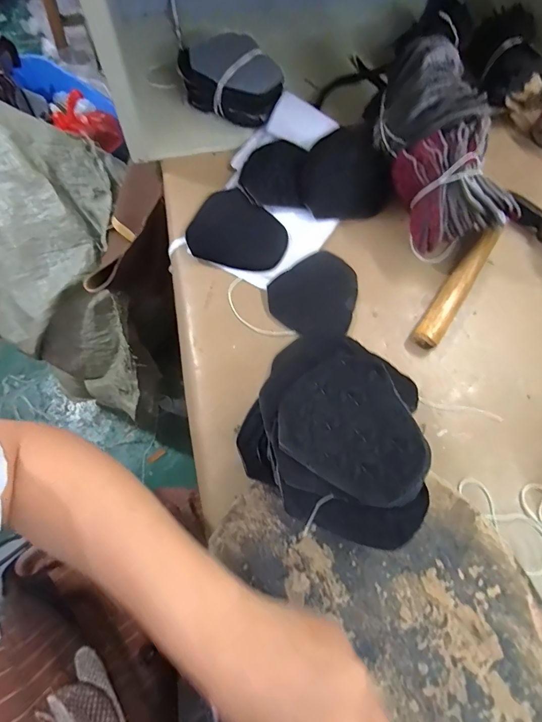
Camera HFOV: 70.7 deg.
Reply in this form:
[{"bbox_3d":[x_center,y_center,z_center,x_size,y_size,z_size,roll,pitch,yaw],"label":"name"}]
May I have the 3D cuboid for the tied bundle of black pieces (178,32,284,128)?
[{"bbox_3d":[-0.046,-0.350,0.486,0.129,0.064,0.079,26,69,7],"label":"tied bundle of black pieces"}]

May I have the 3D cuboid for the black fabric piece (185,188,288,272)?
[{"bbox_3d":[-0.036,-0.150,0.440,0.109,0.014,0.092,16,67,5],"label":"black fabric piece"}]

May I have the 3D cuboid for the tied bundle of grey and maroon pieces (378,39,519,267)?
[{"bbox_3d":[0.175,-0.224,0.409,0.083,0.088,0.209,-16,91,-8],"label":"tied bundle of grey and maroon pieces"}]

